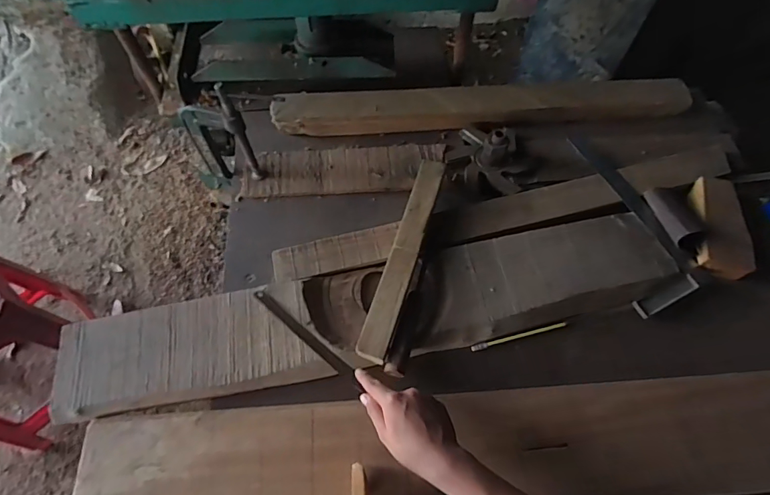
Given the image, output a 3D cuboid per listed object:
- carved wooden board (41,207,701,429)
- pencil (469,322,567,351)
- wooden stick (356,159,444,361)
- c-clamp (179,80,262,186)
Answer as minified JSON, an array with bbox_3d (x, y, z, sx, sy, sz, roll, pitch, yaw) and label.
[{"bbox_3d":[-0.011,0.084,0.588,0.821,0.026,0.137,-11,67,-5],"label":"carved wooden board"},{"bbox_3d":[0.184,0.122,0.595,0.138,0.010,0.008,-13,67,-6],"label":"pencil"},{"bbox_3d":[0.028,0.004,0.605,0.039,0.009,0.308,16,67,7],"label":"wooden stick"},{"bbox_3d":[-0.254,-0.158,0.651,0.115,0.230,0.021,11,63,4],"label":"c-clamp"}]

